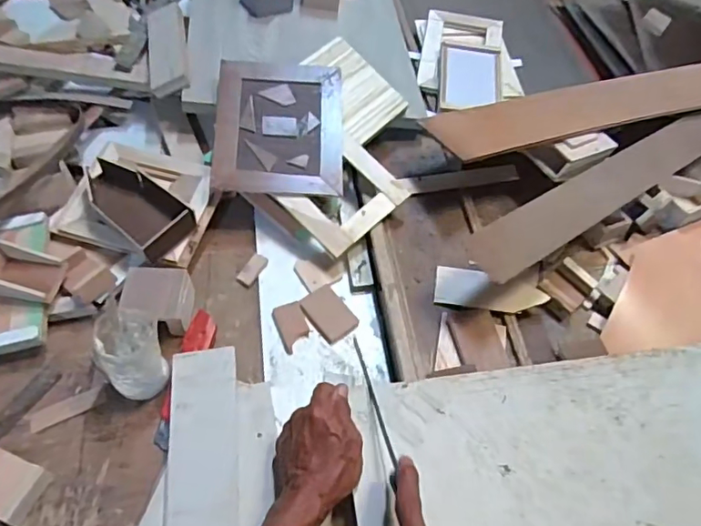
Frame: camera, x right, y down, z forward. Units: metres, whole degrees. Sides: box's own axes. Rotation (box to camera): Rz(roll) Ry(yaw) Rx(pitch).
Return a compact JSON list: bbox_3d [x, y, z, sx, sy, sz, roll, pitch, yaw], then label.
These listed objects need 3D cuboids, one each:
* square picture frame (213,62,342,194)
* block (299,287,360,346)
[{"bbox_3d":[-0.093,-0.182,0.703,0.163,0.013,0.186,2,74,-7],"label":"square picture frame"},{"bbox_3d":[-0.024,0.060,0.632,0.047,0.005,0.065,-33,63,-24],"label":"block"}]

